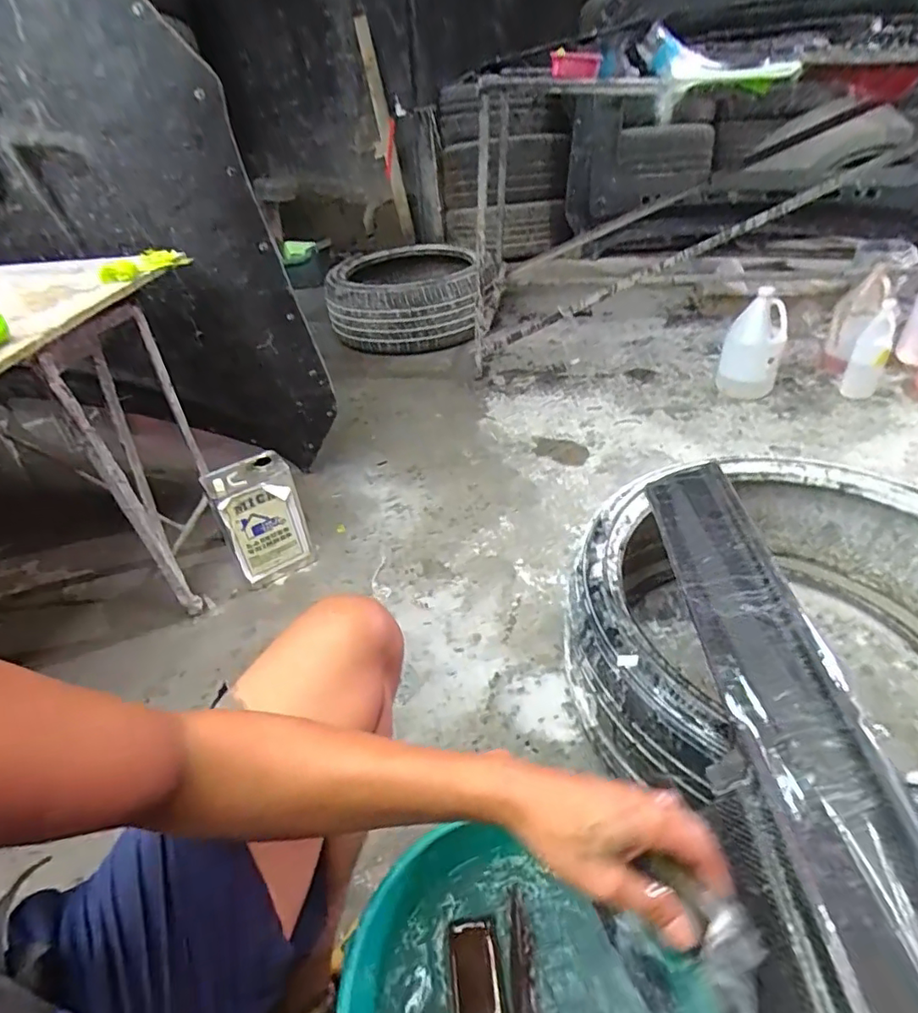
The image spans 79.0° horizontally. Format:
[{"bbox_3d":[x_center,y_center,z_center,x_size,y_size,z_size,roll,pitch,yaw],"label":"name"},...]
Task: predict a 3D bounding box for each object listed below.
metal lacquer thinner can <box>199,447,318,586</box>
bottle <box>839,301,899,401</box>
[{"bbox_3d":[-0.405,0.032,1.164,0.156,0.240,0.112,-24,42,-20],"label":"metal lacquer thinner can"},{"bbox_3d":[1.112,-0.416,1.507,0.088,0.249,0.096,18,45,28],"label":"bottle"}]

